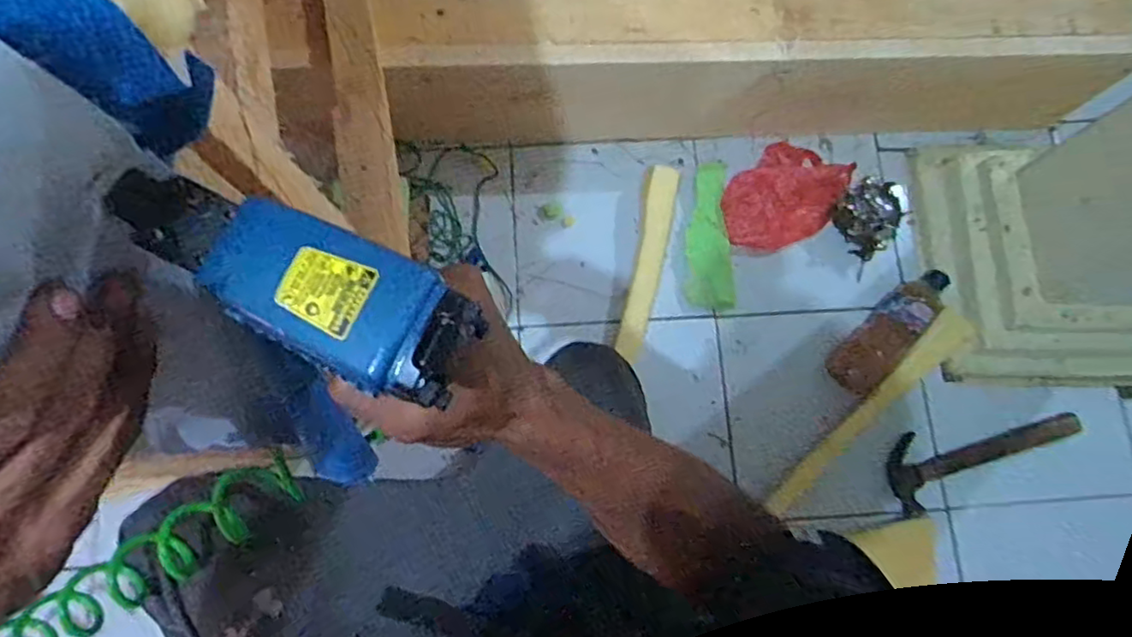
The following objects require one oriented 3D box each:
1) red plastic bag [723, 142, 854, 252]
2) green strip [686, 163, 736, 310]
[{"bbox_3d":[0.343,-0.197,1.015,0.162,0.043,0.204,33,78,6],"label":"red plastic bag"},{"bbox_3d":[0.223,-0.129,0.993,0.070,0.022,0.228,1,77,-1],"label":"green strip"}]

